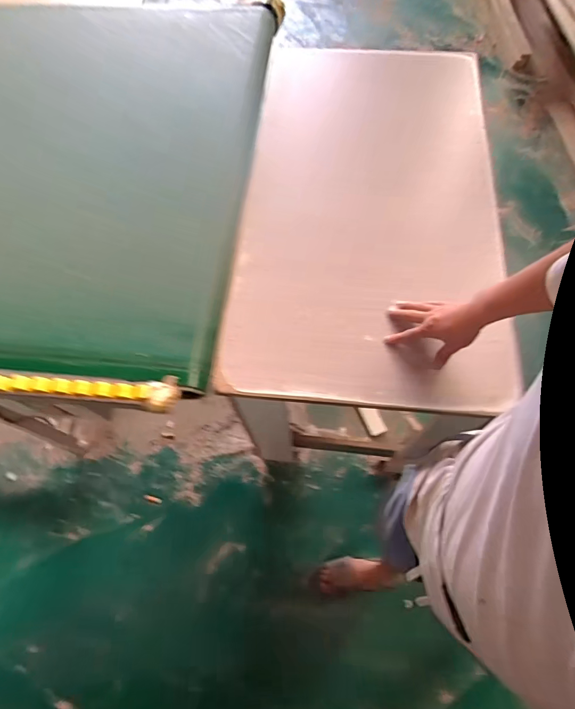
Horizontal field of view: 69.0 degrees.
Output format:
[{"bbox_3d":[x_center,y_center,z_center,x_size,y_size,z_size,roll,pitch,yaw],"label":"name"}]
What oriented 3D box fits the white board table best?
[{"bbox_3d":[0.192,-0.196,1.302,0.552,0.831,0.977,4,65,4],"label":"white board table"}]

